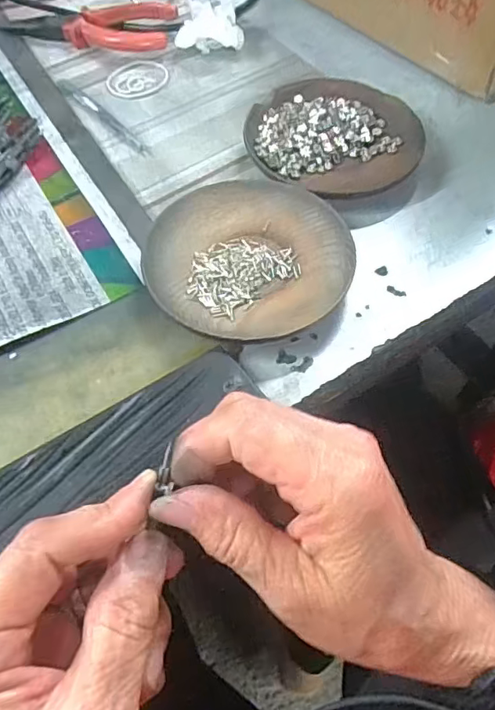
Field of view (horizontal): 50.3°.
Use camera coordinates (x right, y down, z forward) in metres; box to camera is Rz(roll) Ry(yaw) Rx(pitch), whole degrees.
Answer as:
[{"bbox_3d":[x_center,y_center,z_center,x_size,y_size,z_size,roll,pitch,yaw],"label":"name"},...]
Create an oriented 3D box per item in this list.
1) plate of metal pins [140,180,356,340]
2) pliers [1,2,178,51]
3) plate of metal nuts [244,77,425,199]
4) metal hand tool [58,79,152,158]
[{"bbox_3d":[0.000,-0.056,0.302,0.112,0.016,0.110,0,59,0],"label":"plate of metal pins"},{"bbox_3d":[-0.128,-0.265,0.425,0.138,0.020,0.038,0,59,0],"label":"pliers"},{"bbox_3d":[0.056,-0.148,0.356,0.111,0.020,0.102,0,59,0],"label":"plate of metal nuts"},{"bbox_3d":[-0.103,-0.173,0.378,0.011,0.004,0.109,-37,66,-21],"label":"metal hand tool"}]

